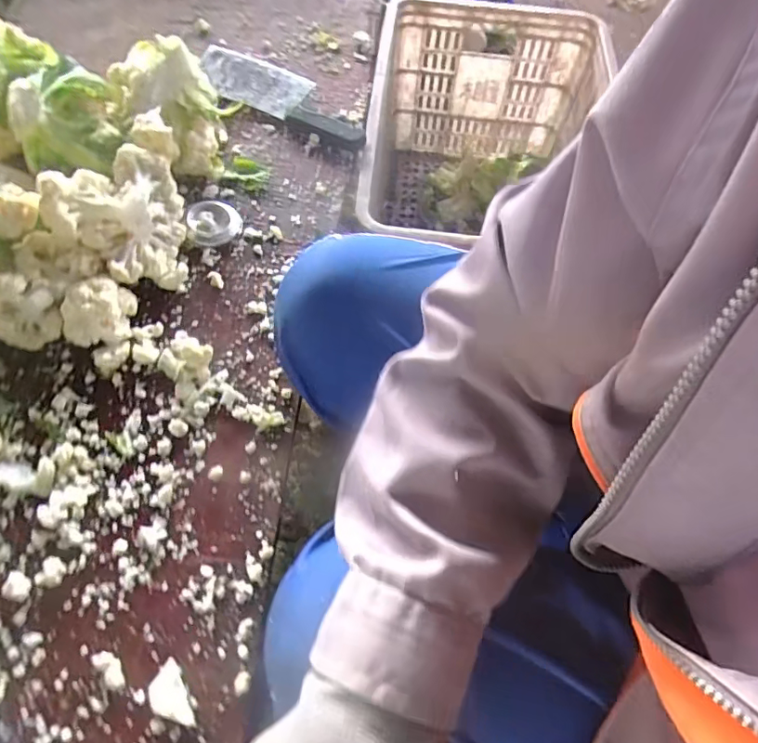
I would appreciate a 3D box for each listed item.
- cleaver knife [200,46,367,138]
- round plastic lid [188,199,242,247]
[{"bbox_3d":[-0.126,-0.373,0.692,0.261,0.021,0.093,29,64,12],"label":"cleaver knife"},{"bbox_3d":[-0.189,-0.174,0.592,0.059,0.021,0.058,1,61,-2],"label":"round plastic lid"}]

